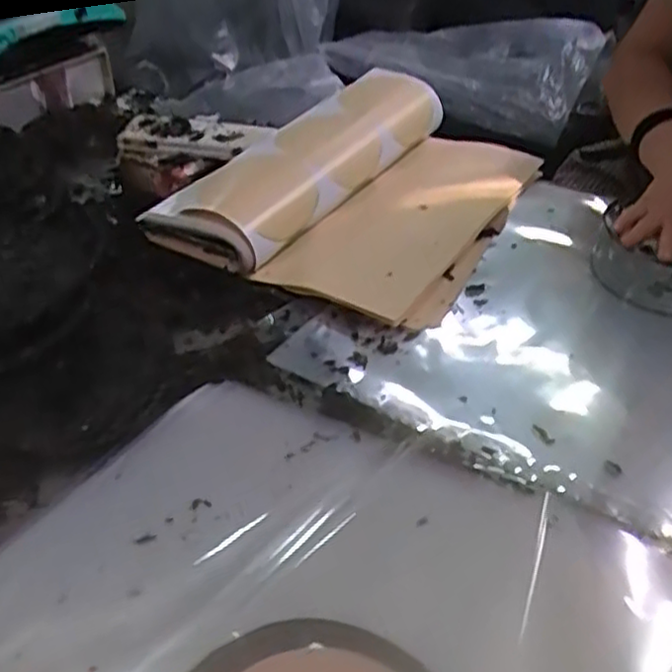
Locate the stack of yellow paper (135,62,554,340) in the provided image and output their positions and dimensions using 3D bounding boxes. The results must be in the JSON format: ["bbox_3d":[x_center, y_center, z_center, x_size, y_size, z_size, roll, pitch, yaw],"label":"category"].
[{"bbox_3d":[0.053,-0.205,0.935,0.360,0.081,0.483,25,44,23],"label":"stack of yellow paper"}]

